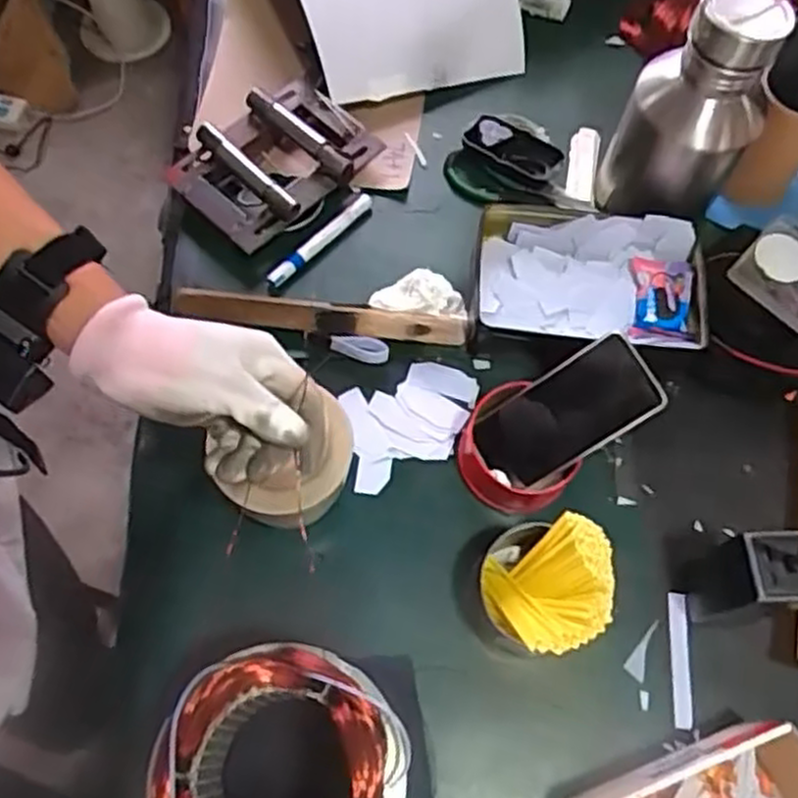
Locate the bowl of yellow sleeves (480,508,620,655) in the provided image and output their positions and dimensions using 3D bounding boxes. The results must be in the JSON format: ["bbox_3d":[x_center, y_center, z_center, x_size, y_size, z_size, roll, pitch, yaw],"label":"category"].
[{"bbox_3d":[0.116,0.153,0.619,0.098,0.087,0.104,3,66,0],"label":"bowl of yellow sleeves"}]

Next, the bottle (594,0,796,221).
[{"bbox_3d":[0.271,-0.262,0.722,0.119,0.235,0.126,24,68,9],"label":"bottle"}]

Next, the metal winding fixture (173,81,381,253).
[{"bbox_3d":[-0.130,-0.249,0.809,0.142,0.057,0.193,41,71,16],"label":"metal winding fixture"}]

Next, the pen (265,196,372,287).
[{"bbox_3d":[-0.081,-0.167,0.791,0.014,0.016,0.147,39,73,17],"label":"pen"}]

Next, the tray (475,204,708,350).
[{"bbox_3d":[0.185,-0.113,0.752,0.220,0.054,0.140,5,66,1],"label":"tray"}]

